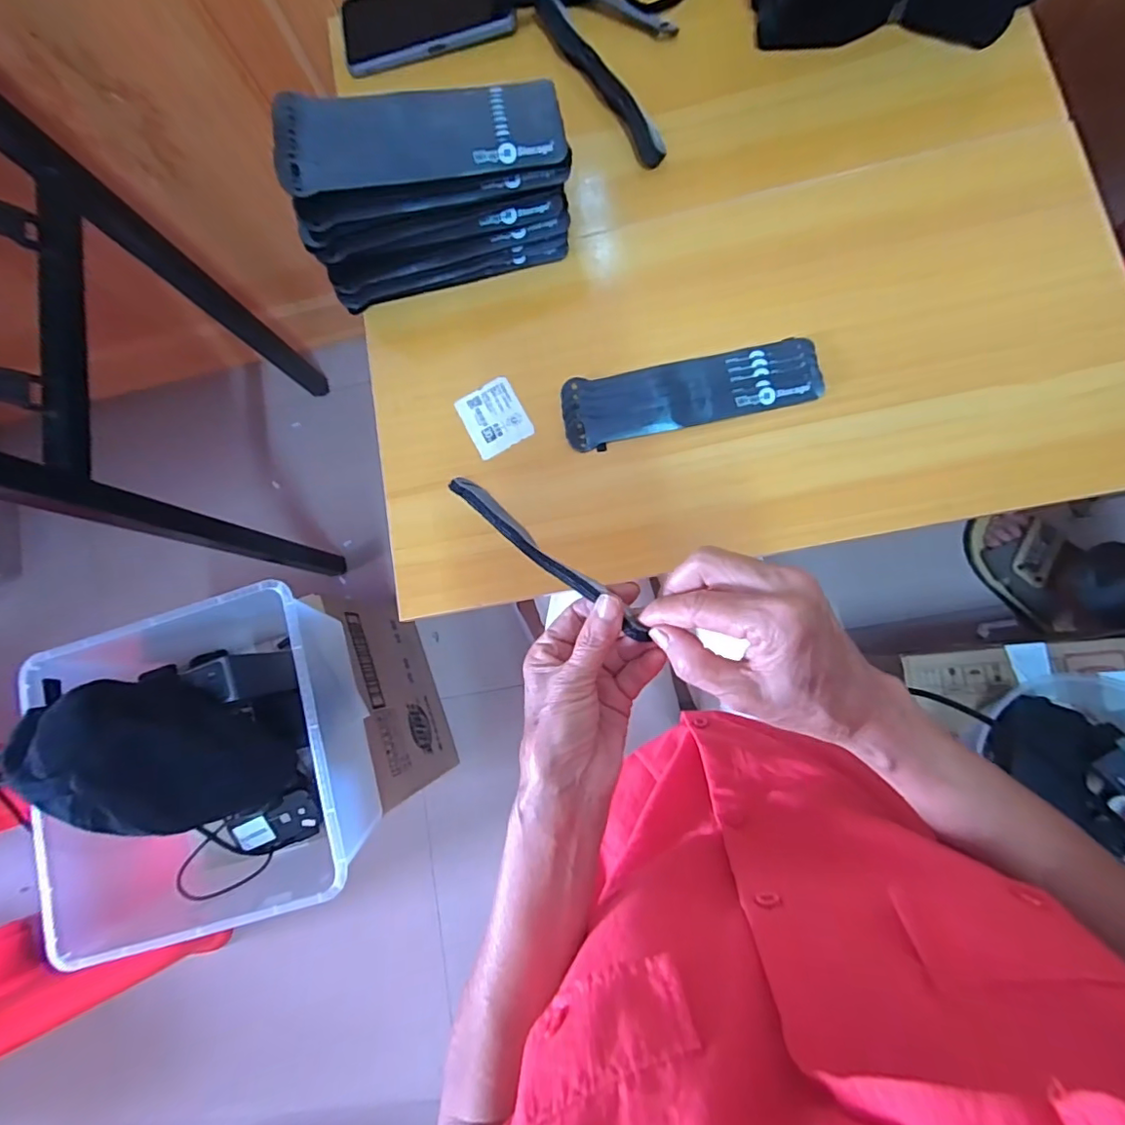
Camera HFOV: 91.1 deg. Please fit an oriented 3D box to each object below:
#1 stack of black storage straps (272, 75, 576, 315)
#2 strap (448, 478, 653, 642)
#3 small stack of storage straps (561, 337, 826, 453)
[{"bbox_3d":[-0.097,-0.293,0.431,0.204,0.118,0.098,-13,82,5],"label":"stack of black storage straps"},{"bbox_3d":[-0.016,-0.010,0.346,0.014,0.022,0.193,-50,50,0],"label":"strap"},{"bbox_3d":[0.100,-0.135,0.440,0.197,0.010,0.056,-10,82,6],"label":"small stack of storage straps"}]

